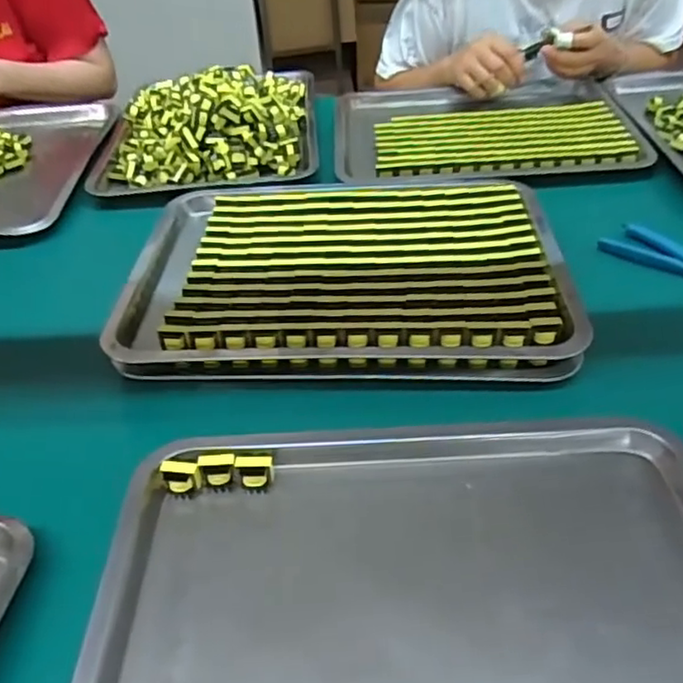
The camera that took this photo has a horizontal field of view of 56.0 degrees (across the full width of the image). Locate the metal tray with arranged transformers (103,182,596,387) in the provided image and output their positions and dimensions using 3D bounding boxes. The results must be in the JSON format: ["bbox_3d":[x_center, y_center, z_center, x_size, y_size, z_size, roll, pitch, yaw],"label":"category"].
[{"bbox_3d":[0.005,-0.071,0.608,0.389,0.042,0.280,1,40,6],"label":"metal tray with arranged transformers"}]

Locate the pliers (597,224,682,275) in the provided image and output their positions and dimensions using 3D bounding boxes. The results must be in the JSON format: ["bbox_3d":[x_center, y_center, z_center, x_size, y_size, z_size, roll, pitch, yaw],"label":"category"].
[{"bbox_3d":[0.323,-0.089,0.640,0.120,0.016,0.042,26,48,31],"label":"pliers"}]

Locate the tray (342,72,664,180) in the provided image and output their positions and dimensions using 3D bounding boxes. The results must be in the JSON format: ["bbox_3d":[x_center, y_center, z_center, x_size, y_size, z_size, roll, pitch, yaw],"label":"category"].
[{"bbox_3d":[0.188,-0.300,0.890,0.388,0.033,0.310,-3,40,1],"label":"tray"}]

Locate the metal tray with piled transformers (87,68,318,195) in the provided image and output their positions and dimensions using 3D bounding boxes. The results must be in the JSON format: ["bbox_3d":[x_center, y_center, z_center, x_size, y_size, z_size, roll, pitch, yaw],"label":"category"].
[{"bbox_3d":[-0.182,-0.321,0.911,0.286,0.074,0.335,-4,40,1],"label":"metal tray with piled transformers"}]

